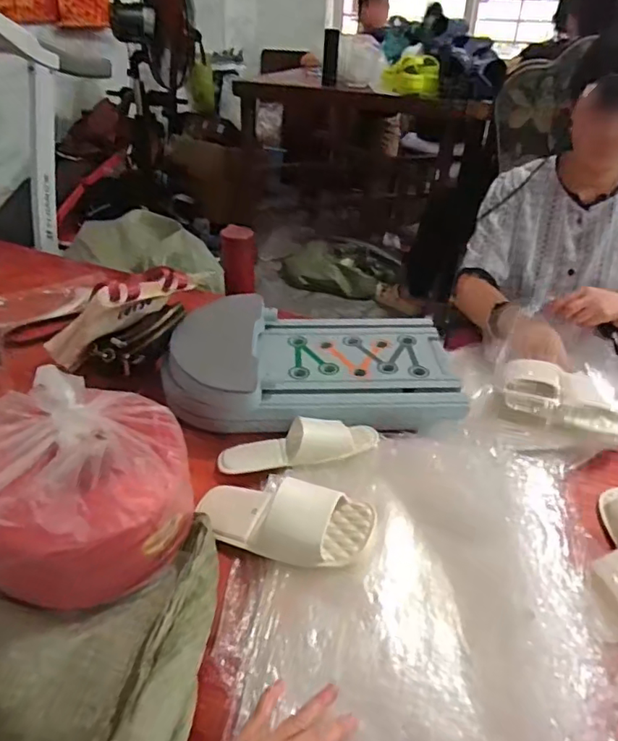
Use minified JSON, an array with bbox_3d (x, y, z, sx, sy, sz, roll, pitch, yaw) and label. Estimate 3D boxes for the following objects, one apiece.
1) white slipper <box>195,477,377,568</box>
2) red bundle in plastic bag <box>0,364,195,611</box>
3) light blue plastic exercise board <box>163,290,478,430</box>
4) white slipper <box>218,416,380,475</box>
[{"bbox_3d":[-0.044,0.186,0.712,0.251,0.082,0.103,1,31,28],"label":"white slipper"},{"bbox_3d":[-0.306,0.141,0.706,0.287,0.177,0.266,-3,35,-8],"label":"red bundle in plastic bag"},{"bbox_3d":[0.001,-0.019,1.003,0.533,0.100,0.301,0,35,-3],"label":"light blue plastic exercise board"},{"bbox_3d":[-0.020,0.114,0.853,0.252,0.062,0.092,-11,34,6],"label":"white slipper"}]

